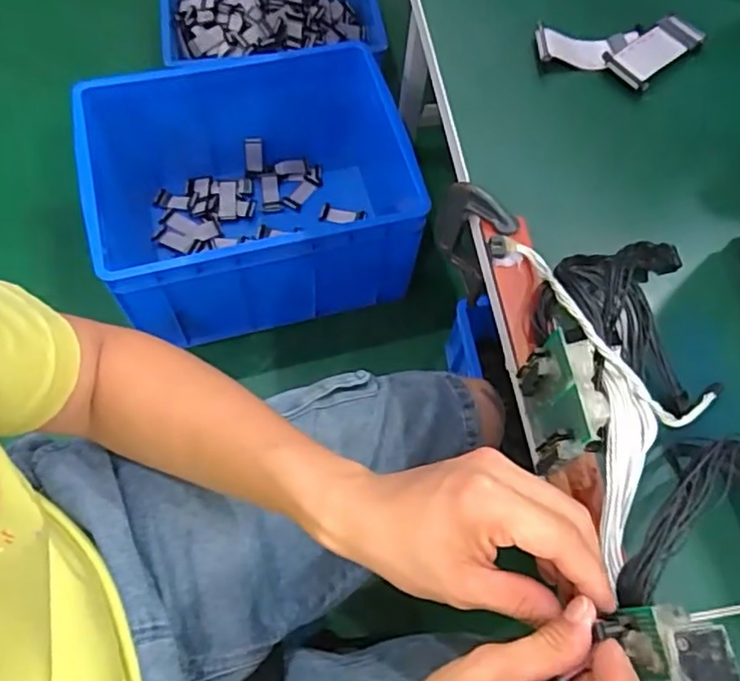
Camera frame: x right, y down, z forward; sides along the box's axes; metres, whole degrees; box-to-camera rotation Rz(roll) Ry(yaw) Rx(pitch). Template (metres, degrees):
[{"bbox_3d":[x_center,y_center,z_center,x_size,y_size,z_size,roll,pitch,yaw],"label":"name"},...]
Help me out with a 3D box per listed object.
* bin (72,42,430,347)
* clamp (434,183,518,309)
[{"bbox_3d":[-0.203,-0.277,1.196,0.614,0.293,0.443,-13,66,-9],"label":"bin"},{"bbox_3d":[0.077,-0.076,0.485,0.057,0.109,0.020,41,69,16],"label":"clamp"}]

